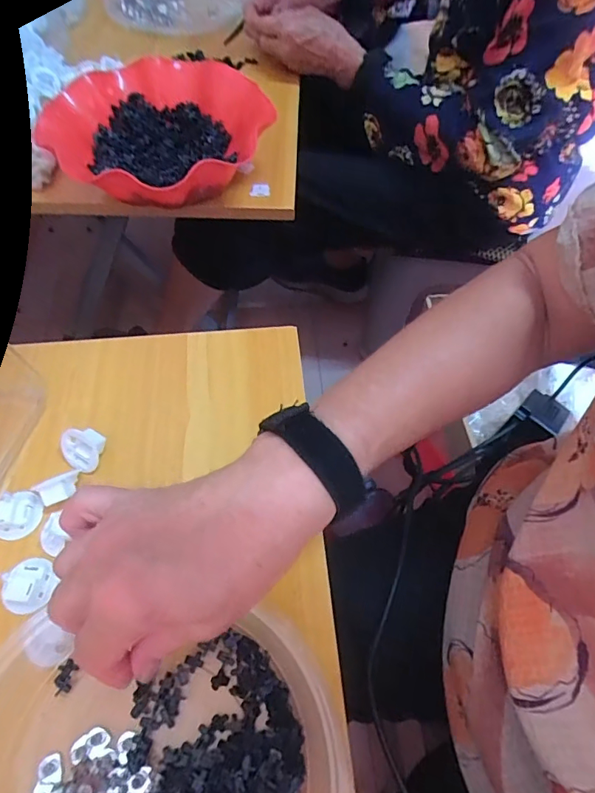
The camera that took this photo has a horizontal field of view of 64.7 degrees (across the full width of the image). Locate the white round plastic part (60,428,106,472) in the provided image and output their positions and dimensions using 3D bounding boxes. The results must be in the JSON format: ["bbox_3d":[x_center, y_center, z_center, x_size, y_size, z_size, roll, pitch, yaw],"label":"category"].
[{"bbox_3d":[-0.154,0.037,0.338,0.029,0.010,0.029,1,102,5],"label":"white round plastic part"}]

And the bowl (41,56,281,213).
[{"bbox_3d":[-0.128,-0.274,0.502,0.192,0.067,0.210,1,57,-1],"label":"bowl"}]

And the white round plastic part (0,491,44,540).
[{"bbox_3d":[-0.188,0.080,0.315,0.030,0.016,0.027,-12,59,-9],"label":"white round plastic part"}]

